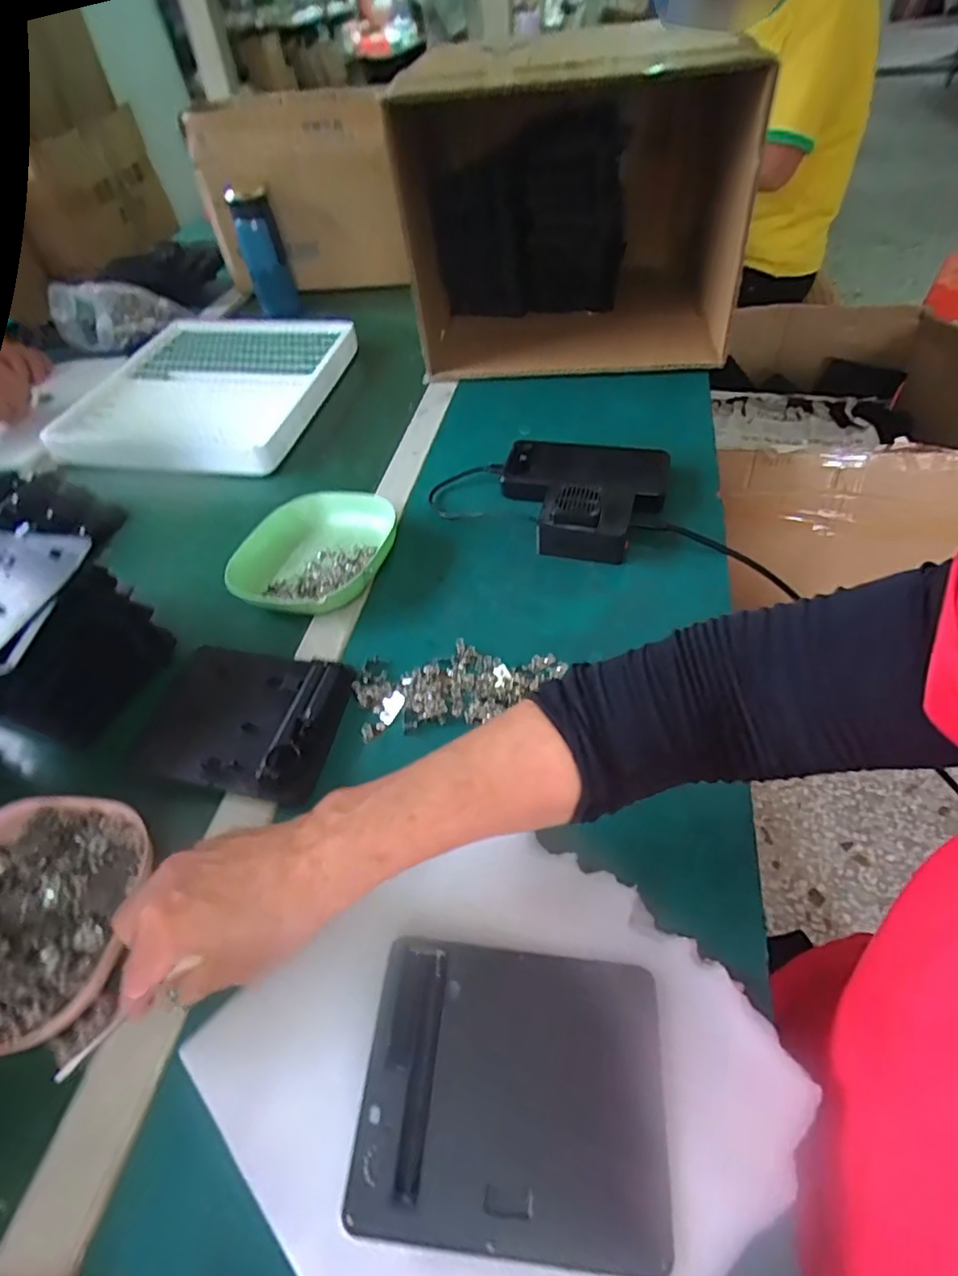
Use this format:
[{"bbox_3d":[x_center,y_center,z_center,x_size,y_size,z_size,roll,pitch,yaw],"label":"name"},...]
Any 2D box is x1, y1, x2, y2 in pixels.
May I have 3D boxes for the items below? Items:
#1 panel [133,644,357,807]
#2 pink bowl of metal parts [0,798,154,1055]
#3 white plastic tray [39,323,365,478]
[{"bbox_3d":[-0.171,0.055,0.440,0.140,0.021,0.115,5,50,11],"label":"panel"},{"bbox_3d":[-0.275,0.163,0.360,0.134,0.031,0.136,-3,48,4],"label":"pink bowl of metal parts"},{"bbox_3d":[-0.336,-0.320,0.777,0.285,0.044,0.324,4,49,10],"label":"white plastic tray"}]

